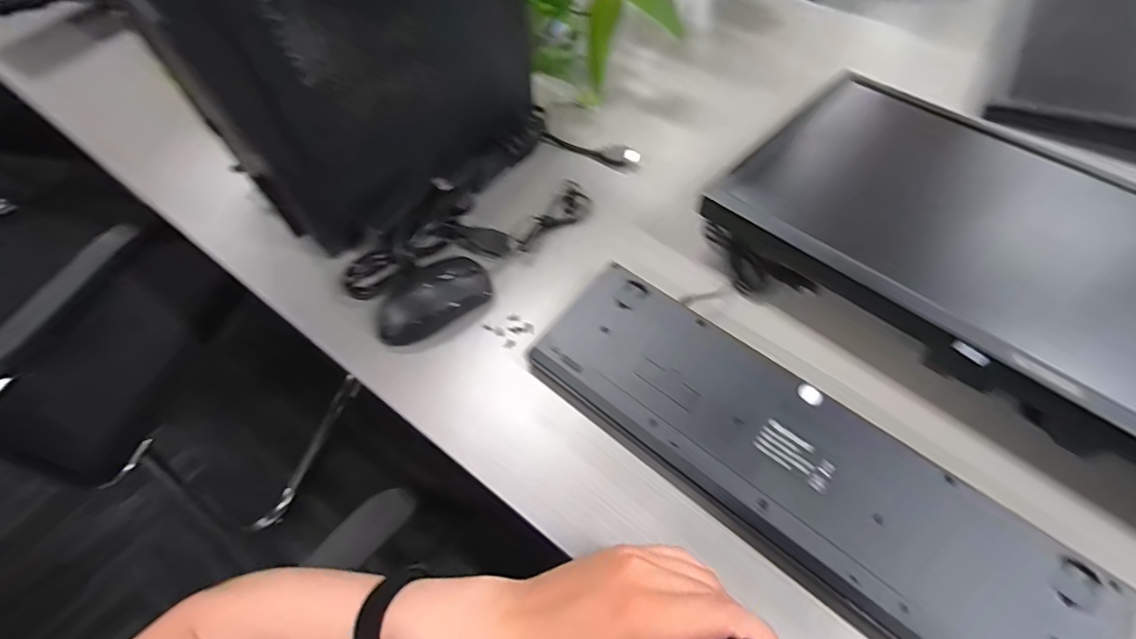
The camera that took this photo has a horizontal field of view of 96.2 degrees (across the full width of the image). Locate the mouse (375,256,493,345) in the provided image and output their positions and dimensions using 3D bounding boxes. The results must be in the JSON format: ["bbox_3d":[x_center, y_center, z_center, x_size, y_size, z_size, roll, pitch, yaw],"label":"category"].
[{"bbox_3d":[-0.124,-0.018,0.470,0.108,0.033,0.053,-39,66,-18],"label":"mouse"}]

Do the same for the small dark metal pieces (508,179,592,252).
[{"bbox_3d":[-0.015,-0.105,0.519,0.034,0.030,0.097,36,67,20],"label":"small dark metal pieces"}]

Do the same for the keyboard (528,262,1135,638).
[{"bbox_3d":[0.162,0.110,0.386,0.409,0.037,0.123,36,67,20],"label":"keyboard"}]

